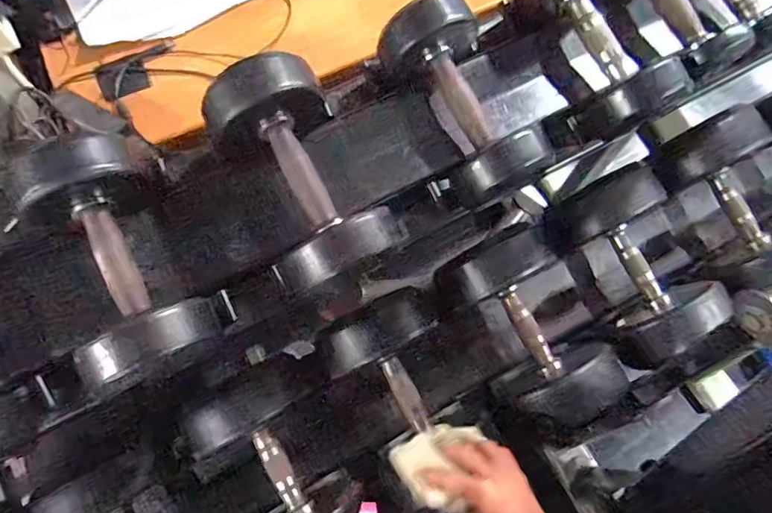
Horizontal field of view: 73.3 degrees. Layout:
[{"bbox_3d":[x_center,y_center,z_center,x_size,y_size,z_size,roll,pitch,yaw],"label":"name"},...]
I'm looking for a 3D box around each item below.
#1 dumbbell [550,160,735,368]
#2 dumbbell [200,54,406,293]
[{"bbox_3d":[0.412,0.014,0.837,0.156,0.177,0.286,-23,72,-9],"label":"dumbbell"},{"bbox_3d":[-0.093,-0.084,0.565,0.116,0.131,0.232,-26,73,-10],"label":"dumbbell"}]

